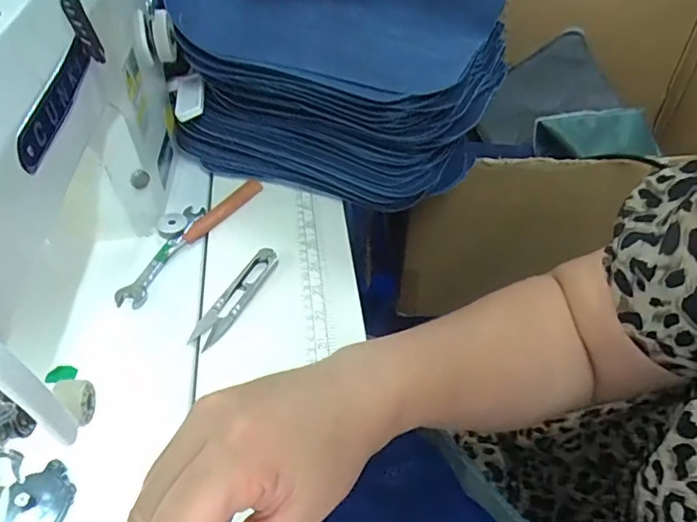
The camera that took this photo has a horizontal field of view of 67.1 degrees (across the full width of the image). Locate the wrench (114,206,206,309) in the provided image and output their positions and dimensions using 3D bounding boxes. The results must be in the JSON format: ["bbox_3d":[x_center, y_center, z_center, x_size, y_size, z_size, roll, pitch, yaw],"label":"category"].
[{"bbox_3d":[-0.155,-0.009,0.441,0.021,0.008,0.119,12,46,8],"label":"wrench"}]

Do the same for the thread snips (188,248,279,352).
[{"bbox_3d":[-0.087,0.027,0.409,0.024,0.013,0.098,20,47,15],"label":"thread snips"}]

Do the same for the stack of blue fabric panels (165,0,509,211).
[{"bbox_3d":[-0.003,-0.208,0.541,0.290,0.144,0.262,15,46,11],"label":"stack of blue fabric panels"}]

